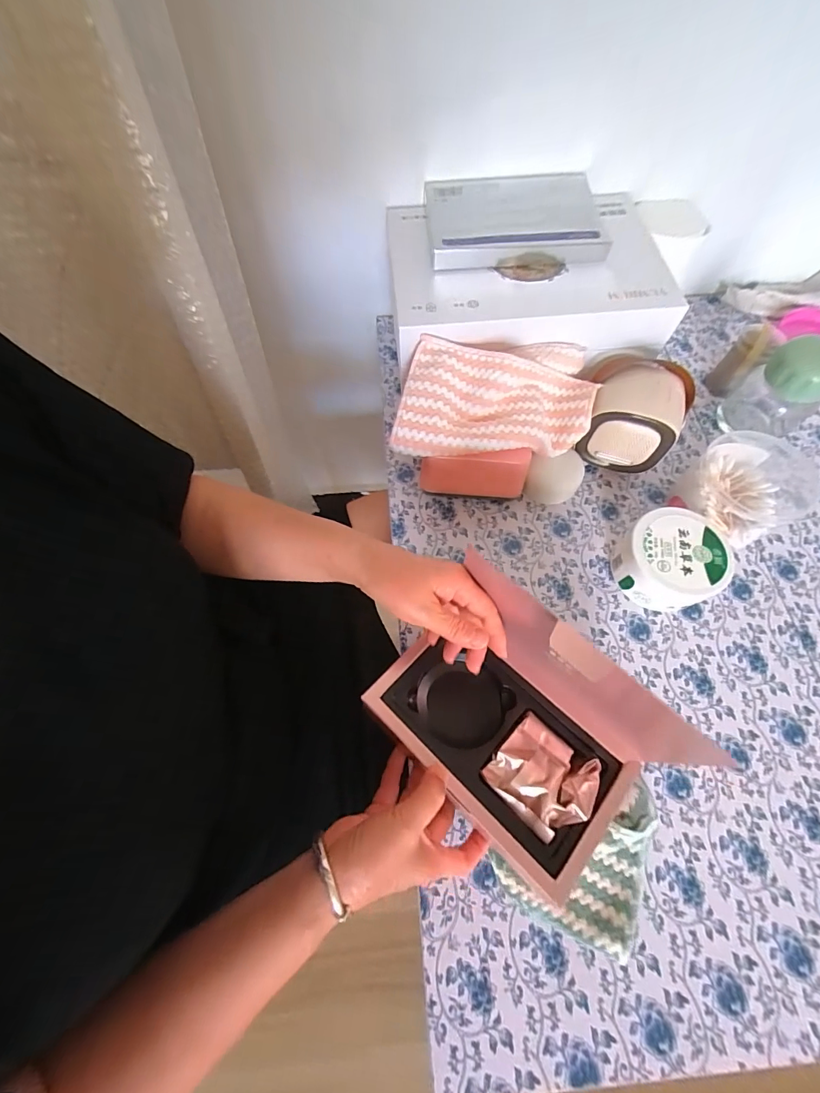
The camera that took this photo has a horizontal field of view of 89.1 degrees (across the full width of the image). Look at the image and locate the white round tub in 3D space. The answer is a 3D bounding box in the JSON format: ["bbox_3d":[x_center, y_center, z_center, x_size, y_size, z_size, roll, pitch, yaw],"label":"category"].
[{"bbox_3d":[0.257,0.015,0.416,0.089,0.057,0.094,0,66,1],"label":"white round tub"}]

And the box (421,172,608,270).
[{"bbox_3d":[0.116,-0.353,0.444,0.189,0.022,0.118,-4,66,0],"label":"box"}]

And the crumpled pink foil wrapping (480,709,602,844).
[{"bbox_3d":[0.101,0.177,0.319,0.072,0.021,0.067,40,73,17],"label":"crumpled pink foil wrapping"}]

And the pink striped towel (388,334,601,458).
[{"bbox_3d":[0.085,-0.146,0.427,0.206,0.068,0.112,-4,66,0],"label":"pink striped towel"}]

